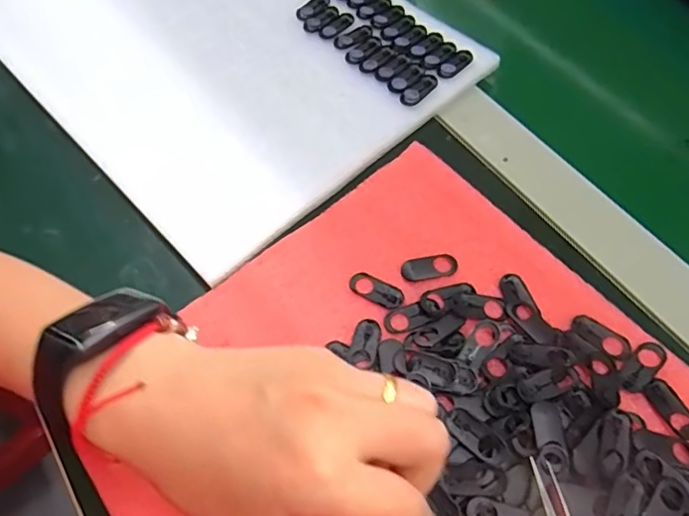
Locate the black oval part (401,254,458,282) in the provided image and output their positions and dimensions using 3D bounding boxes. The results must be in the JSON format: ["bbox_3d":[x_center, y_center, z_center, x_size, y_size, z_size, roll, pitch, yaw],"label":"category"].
[{"bbox_3d":[0.048,0.005,0.320,0.032,0.004,0.015,-10,59,-3],"label":"black oval part"}]

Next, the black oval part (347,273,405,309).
[{"bbox_3d":[0.018,0.018,0.315,0.032,0.004,0.013,22,63,15],"label":"black oval part"}]

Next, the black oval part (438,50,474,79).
[{"bbox_3d":[0.078,-0.137,0.394,0.014,0.004,0.032,36,67,22],"label":"black oval part"}]

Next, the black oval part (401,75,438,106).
[{"bbox_3d":[0.051,-0.115,0.382,0.013,0.004,0.032,34,67,21],"label":"black oval part"}]

